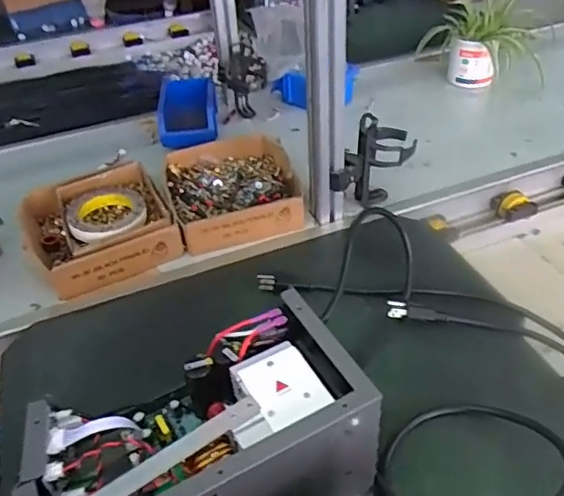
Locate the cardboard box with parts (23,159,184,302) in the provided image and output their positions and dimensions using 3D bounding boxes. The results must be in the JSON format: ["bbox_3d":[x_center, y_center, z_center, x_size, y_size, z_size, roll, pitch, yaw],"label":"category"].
[{"bbox_3d":[-0.260,-0.027,0.810,0.187,0.070,0.200,-21,44,-20],"label":"cardboard box with parts"}]

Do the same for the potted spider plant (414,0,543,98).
[{"bbox_3d":[0.396,-0.415,1.143,0.225,0.160,0.191,3,41,8],"label":"potted spider plant"}]

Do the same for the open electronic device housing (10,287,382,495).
[{"bbox_3d":[-0.064,0.171,0.457,0.248,0.143,0.139,-22,44,-21],"label":"open electronic device housing"}]

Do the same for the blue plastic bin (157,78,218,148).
[{"bbox_3d":[-0.173,-0.252,1.031,0.104,0.070,0.138,-6,41,-4],"label":"blue plastic bin"}]

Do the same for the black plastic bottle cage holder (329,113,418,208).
[{"bbox_3d":[0.139,-0.114,0.814,0.070,0.140,0.140,25,48,29],"label":"black plastic bottle cage holder"}]

